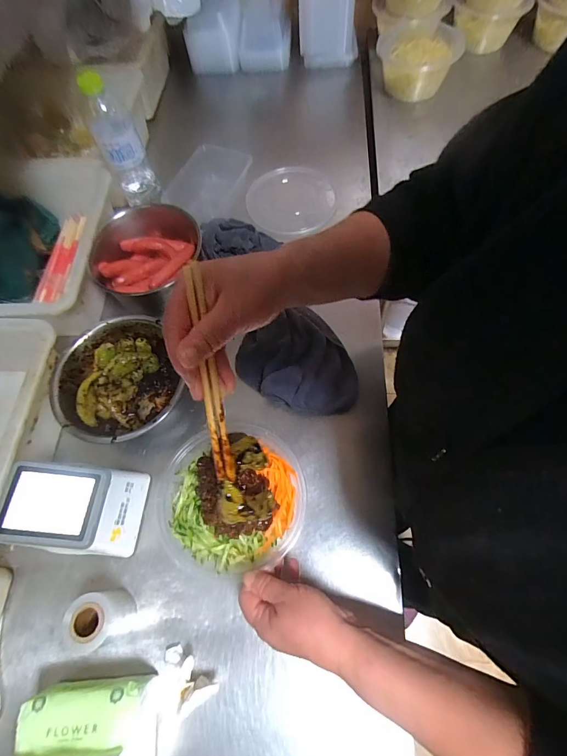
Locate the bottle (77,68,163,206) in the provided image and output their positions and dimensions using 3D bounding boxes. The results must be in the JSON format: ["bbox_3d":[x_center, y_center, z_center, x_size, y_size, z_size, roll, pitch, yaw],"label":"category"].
[{"bbox_3d":[-0.252,-0.363,0.569,0.065,0.193,0.076,-25,67,-7],"label":"bottle"}]

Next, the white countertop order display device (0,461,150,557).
[{"bbox_3d":[-0.242,0.152,0.431,0.122,0.103,0.099,3,66,5],"label":"white countertop order display device"}]

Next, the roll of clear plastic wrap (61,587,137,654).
[{"bbox_3d":[-0.194,0.261,0.401,0.053,0.077,0.050,-16,66,-3],"label":"roll of clear plastic wrap"}]

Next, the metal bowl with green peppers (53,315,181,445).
[{"bbox_3d":[-0.226,0.010,0.521,0.170,0.072,0.179,-16,66,-3],"label":"metal bowl with green peppers"}]

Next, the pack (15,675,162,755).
[{"bbox_3d":[-0.186,0.346,0.342,0.124,0.104,0.089,-4,66,2],"label":"pack"}]

